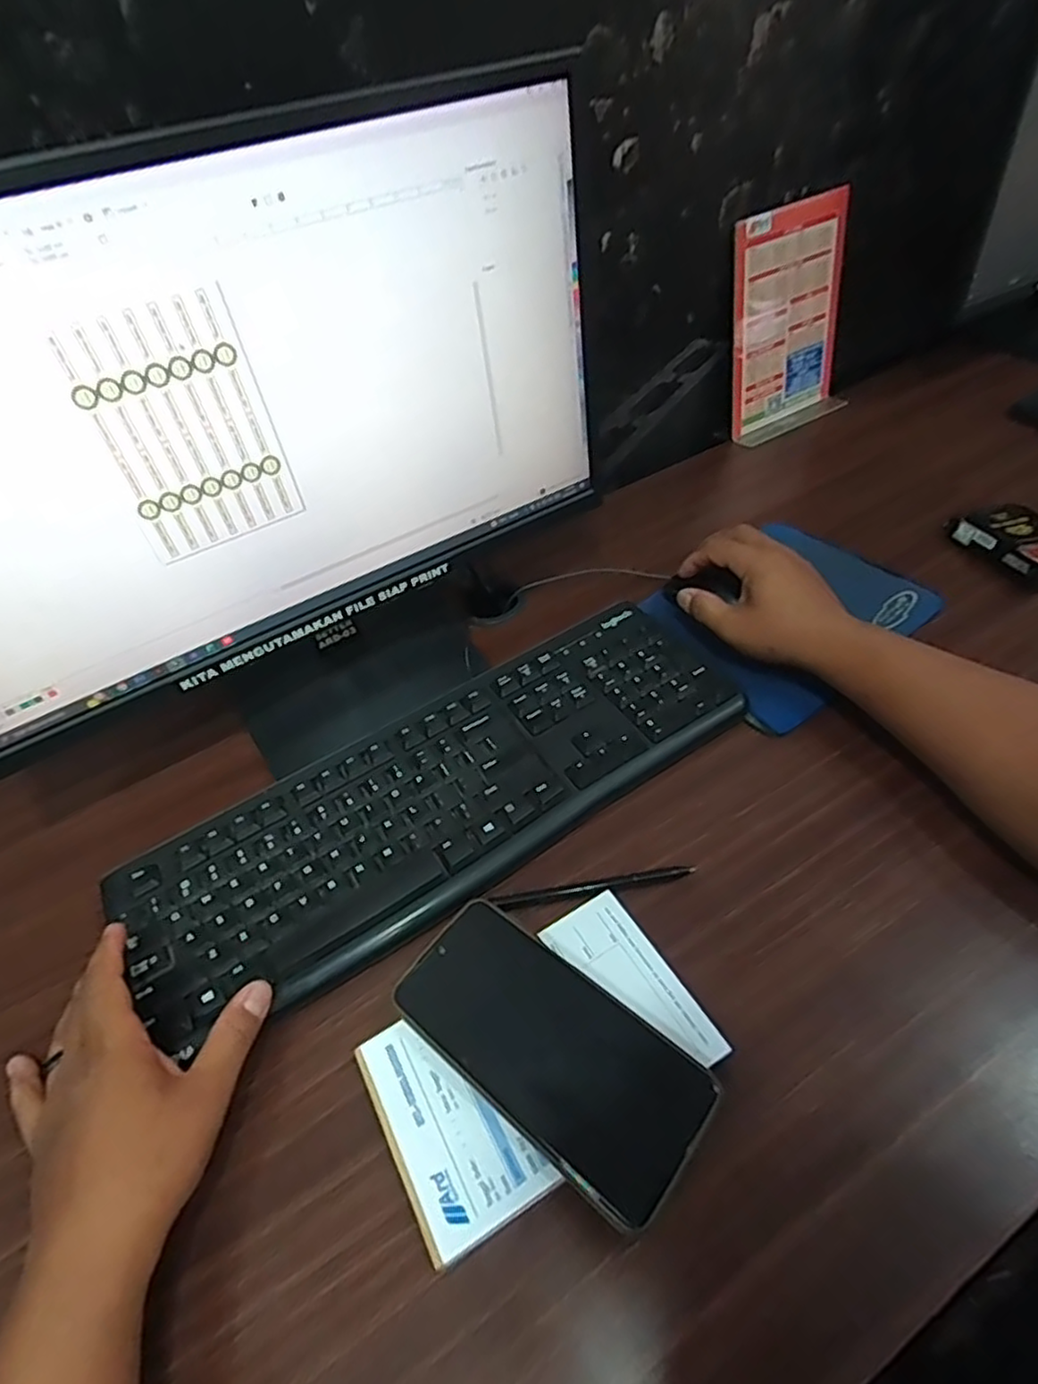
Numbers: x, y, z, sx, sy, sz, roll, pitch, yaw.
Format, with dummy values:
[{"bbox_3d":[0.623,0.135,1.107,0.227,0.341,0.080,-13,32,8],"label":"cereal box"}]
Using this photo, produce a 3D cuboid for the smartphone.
[{"bbox_3d":[0.014,0.178,0.346,0.159,0.014,0.078,29,58,30],"label":"smartphone"}]

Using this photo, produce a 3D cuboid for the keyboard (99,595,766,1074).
[{"bbox_3d":[-0.049,0.064,0.463,0.419,0.018,0.150,-28,56,-16],"label":"keyboard"}]

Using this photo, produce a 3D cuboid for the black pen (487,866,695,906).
[{"bbox_3d":[0.046,0.119,0.412,0.123,0.004,0.007,-10,47,0],"label":"black pen"}]

